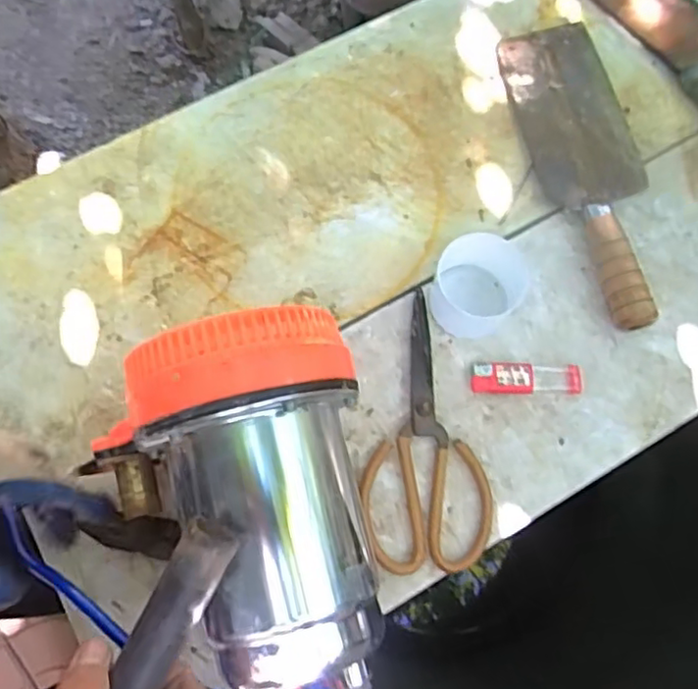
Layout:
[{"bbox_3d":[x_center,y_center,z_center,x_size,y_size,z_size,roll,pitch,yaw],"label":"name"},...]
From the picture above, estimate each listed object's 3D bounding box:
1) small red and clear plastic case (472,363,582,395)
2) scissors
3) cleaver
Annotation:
[{"bbox_3d":[0.137,0.026,0.491,0.085,0.014,0.023,0,71,-1],"label":"small red and clear plastic case"},{"bbox_3d":[0.052,0.061,0.476,0.090,0.015,0.204,-4,71,-3],"label":"scissors"},{"bbox_3d":[0.204,-0.151,0.545,0.081,0.025,0.292,-12,72,-5],"label":"cleaver"}]

